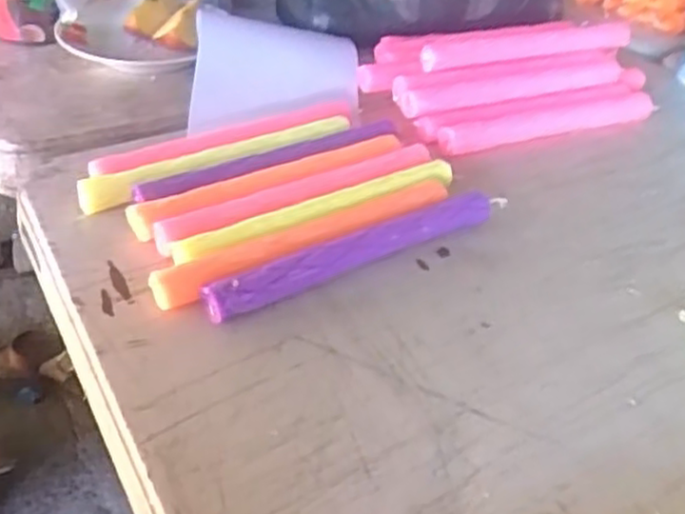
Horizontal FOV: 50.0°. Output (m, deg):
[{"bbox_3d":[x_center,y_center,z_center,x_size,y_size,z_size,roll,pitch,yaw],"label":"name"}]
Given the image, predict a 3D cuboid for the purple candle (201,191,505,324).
[{"bbox_3d":[0.015,-0.003,0.442,0.208,0.023,0.014,-19,46,-28],"label":"purple candle"}]

